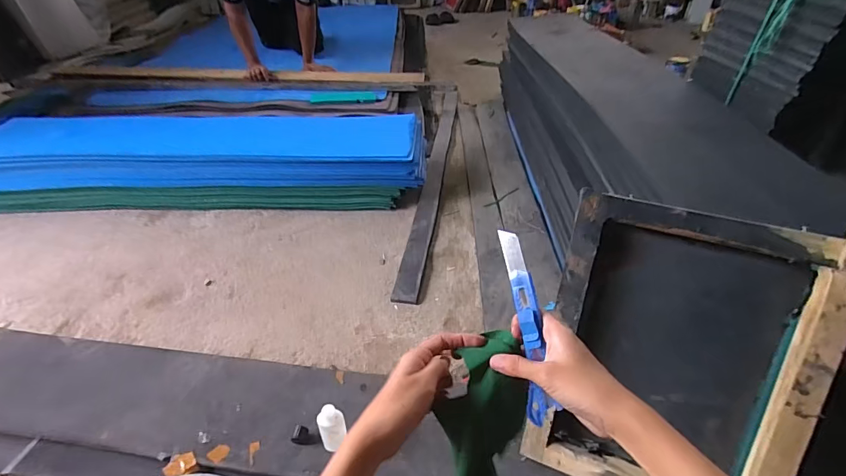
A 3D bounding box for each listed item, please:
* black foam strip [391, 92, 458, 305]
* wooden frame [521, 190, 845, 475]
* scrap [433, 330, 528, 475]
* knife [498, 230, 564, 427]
[{"bbox_3d":[0.043,-0.253,1.477,0.067,0.028,1.259,5,39,6],"label":"black foam strip"},{"bbox_3d":[0.333,0.153,0.560,0.321,0.416,0.052,14,12,22],"label":"wooden frame"},{"bbox_3d":[0.066,0.242,0.406,0.077,0.293,0.033,-8,8,-10],"label":"scrap"},{"bbox_3d":[0.095,0.076,0.381,0.020,0.019,0.169,-6,78,-6],"label":"knife"}]

